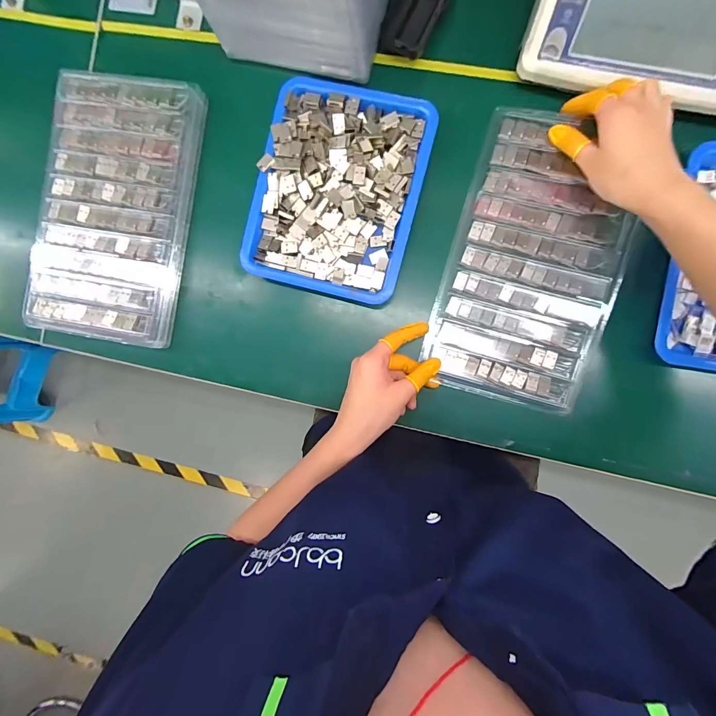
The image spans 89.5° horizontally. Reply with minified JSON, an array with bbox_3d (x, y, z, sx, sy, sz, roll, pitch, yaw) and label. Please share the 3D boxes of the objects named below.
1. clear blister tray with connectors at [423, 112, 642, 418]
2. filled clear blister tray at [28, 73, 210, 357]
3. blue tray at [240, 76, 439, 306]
[{"bbox_3d":[0.184,-0.101,0.380,0.168,0.012,0.294,15,92,5],"label":"clear blister tray with connectors"},{"bbox_3d":[-0.280,-0.170,0.419,0.166,0.033,0.293,10,92,6],"label":"filled clear blister tray"},{"bbox_3d":[-0.020,-0.180,0.394,0.171,0.035,0.218,15,92,5],"label":"blue tray"}]

